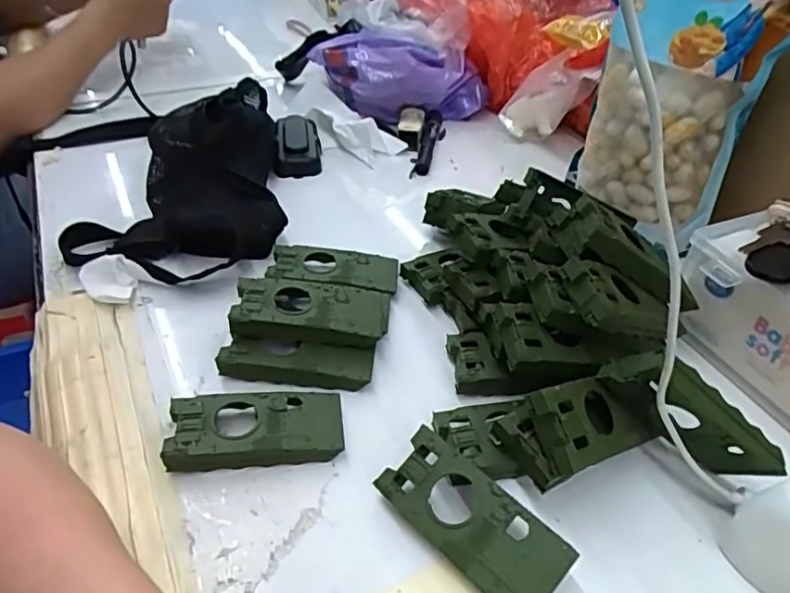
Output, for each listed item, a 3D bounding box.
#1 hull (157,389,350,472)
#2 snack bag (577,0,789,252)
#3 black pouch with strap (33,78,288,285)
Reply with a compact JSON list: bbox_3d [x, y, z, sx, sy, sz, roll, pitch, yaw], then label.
[{"bbox_3d":[-0.085,0.082,0.362,0.102,0.020,0.045,-3,40,-9],"label":"hull"},{"bbox_3d":[0.225,-0.178,0.496,0.069,0.208,0.176,-18,45,-25],"label":"snack bag"},{"bbox_3d":[-0.216,-0.142,0.565,0.216,0.086,0.312,-17,44,-23],"label":"black pouch with strap"}]

